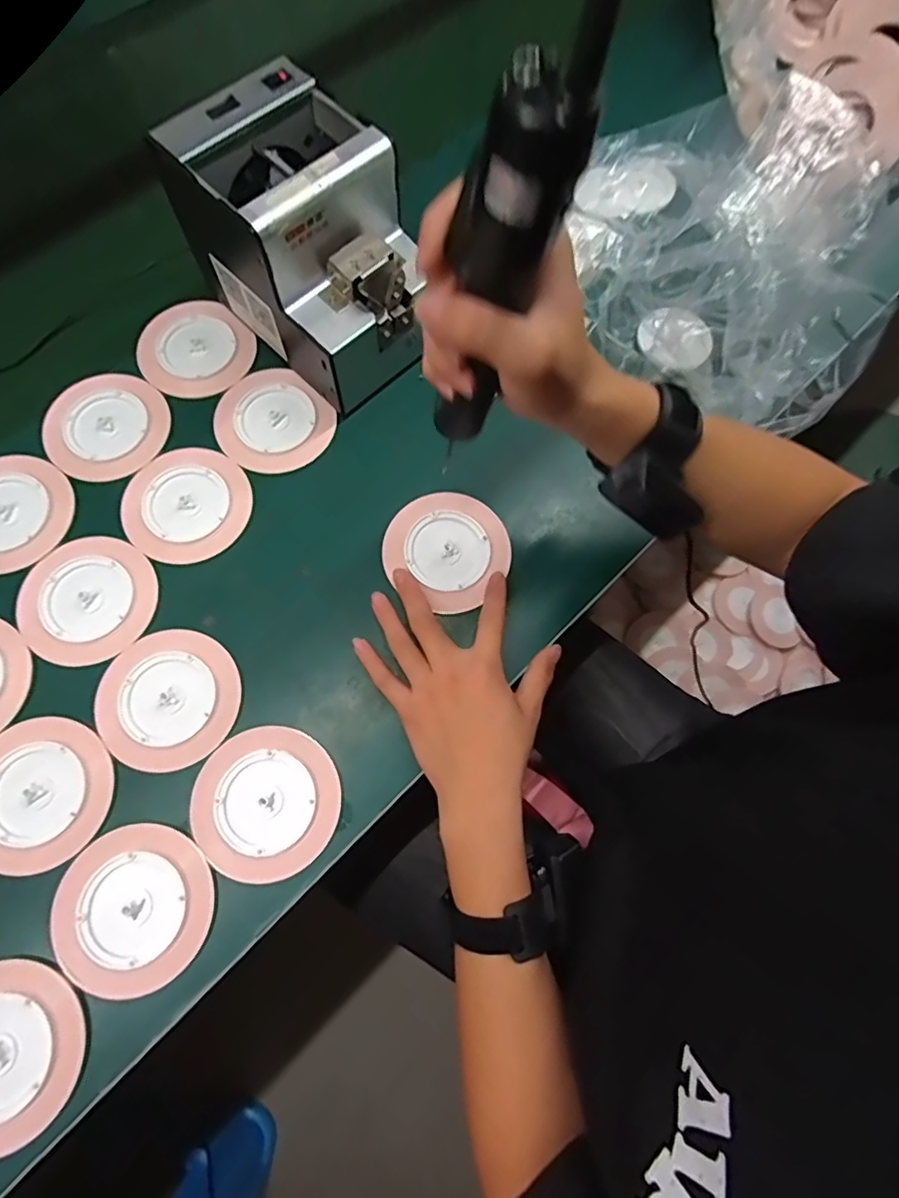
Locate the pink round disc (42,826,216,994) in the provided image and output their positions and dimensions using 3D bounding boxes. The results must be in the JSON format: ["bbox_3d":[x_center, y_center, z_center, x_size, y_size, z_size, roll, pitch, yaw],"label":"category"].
[{"bbox_3d":[-0.210,0.204,0.376,0.102,0.005,0.096,0,73,-2],"label":"pink round disc"}]

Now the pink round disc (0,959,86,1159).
[{"bbox_3d":[-0.279,0.280,0.349,0.098,0.008,0.095,0,73,-2],"label":"pink round disc"}]

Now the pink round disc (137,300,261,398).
[{"bbox_3d":[-0.225,-0.222,0.504,0.093,0.005,0.098,0,73,-2],"label":"pink round disc"}]

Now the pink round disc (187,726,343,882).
[{"bbox_3d":[-0.129,0.142,0.400,0.099,0.005,0.097,0,73,-2],"label":"pink round disc"}]

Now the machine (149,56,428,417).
[{"bbox_3d":[-0.103,-0.273,0.453,0.177,0.142,0.139,43,77,10],"label":"machine"}]

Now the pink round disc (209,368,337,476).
[{"bbox_3d":[-0.151,-0.152,0.487,0.097,0.004,0.091,0,73,-2],"label":"pink round disc"}]

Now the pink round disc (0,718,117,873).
[{"bbox_3d":[-0.288,0.134,0.395,0.102,0.004,0.095,0,73,-2],"label":"pink round disc"}]

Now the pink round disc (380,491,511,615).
[{"bbox_3d":[-0.002,-0.042,0.461,0.093,0.008,0.092,0,73,-2],"label":"pink round disc"}]

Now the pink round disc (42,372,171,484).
[{"bbox_3d":[-0.289,-0.146,0.480,0.101,0.004,0.098,0,73,-2],"label":"pink round disc"}]

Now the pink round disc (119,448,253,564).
[{"bbox_3d":[-0.213,-0.077,0.463,0.097,0.004,0.096,0,73,-2],"label":"pink round disc"}]

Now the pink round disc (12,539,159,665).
[{"bbox_3d":[-0.279,0.000,0.437,0.102,0.004,0.095,0,73,-2],"label":"pink round disc"}]

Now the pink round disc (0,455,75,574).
[{"bbox_3d":[-0.355,-0.068,0.454,0.099,0.005,0.094,-14,74,-6],"label":"pink round disc"}]

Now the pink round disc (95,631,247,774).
[{"bbox_3d":[-0.206,0.072,0.417,0.101,0.004,0.096,0,73,-2],"label":"pink round disc"}]

